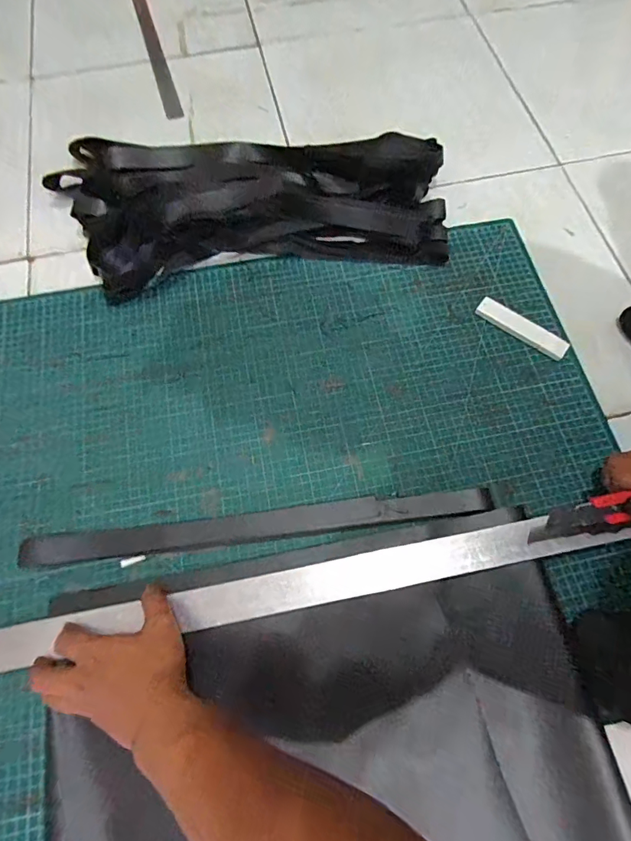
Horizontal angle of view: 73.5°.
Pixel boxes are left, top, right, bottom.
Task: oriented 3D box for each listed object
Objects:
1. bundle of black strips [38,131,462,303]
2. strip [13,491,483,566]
[{"bbox_3d":[-0.099,-0.321,0.595,0.541,0.056,0.274,-8,69,-2],"label":"bundle of black strips"},{"bbox_3d":[-0.061,0.114,0.455,0.492,0.008,0.031,-6,67,-1],"label":"strip"}]

